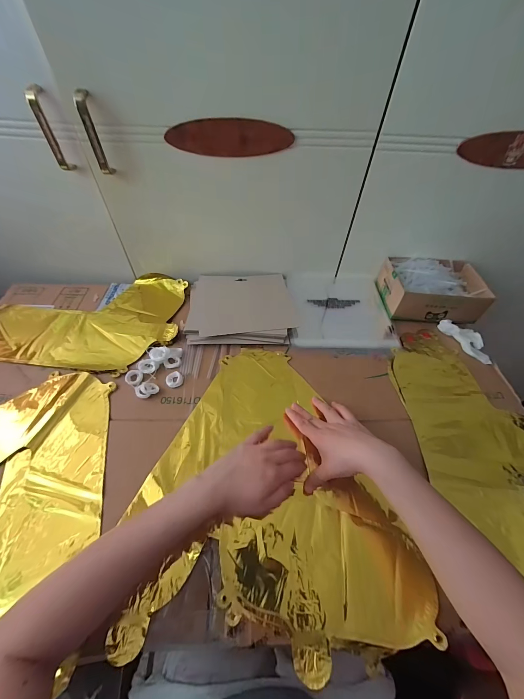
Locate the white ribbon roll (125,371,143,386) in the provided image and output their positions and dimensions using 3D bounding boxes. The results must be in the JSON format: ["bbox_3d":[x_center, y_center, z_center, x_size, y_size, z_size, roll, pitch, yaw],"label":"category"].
[{"bbox_3d":[-0.215,0.047,0.470,0.026,0.007,0.024,1,55,-2],"label":"white ribbon roll"}]

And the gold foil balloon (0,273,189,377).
[{"bbox_3d":[-0.365,-0.057,0.565,0.397,0.031,0.253,0,51,0],"label":"gold foil balloon"}]

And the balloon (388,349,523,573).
[{"bbox_3d":[0.356,0.174,0.433,0.181,0.047,0.412,-10,54,-10],"label":"balloon"}]

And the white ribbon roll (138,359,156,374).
[{"bbox_3d":[-0.197,0.029,0.481,0.029,0.009,0.029,2,72,-5],"label":"white ribbon roll"}]

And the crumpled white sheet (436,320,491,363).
[{"bbox_3d":[0.407,-0.024,0.551,0.049,0.016,0.110,-31,62,-22],"label":"crumpled white sheet"}]

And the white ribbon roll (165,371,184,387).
[{"bbox_3d":[-0.148,0.050,0.474,0.028,0.007,0.028,1,55,-2],"label":"white ribbon roll"}]

